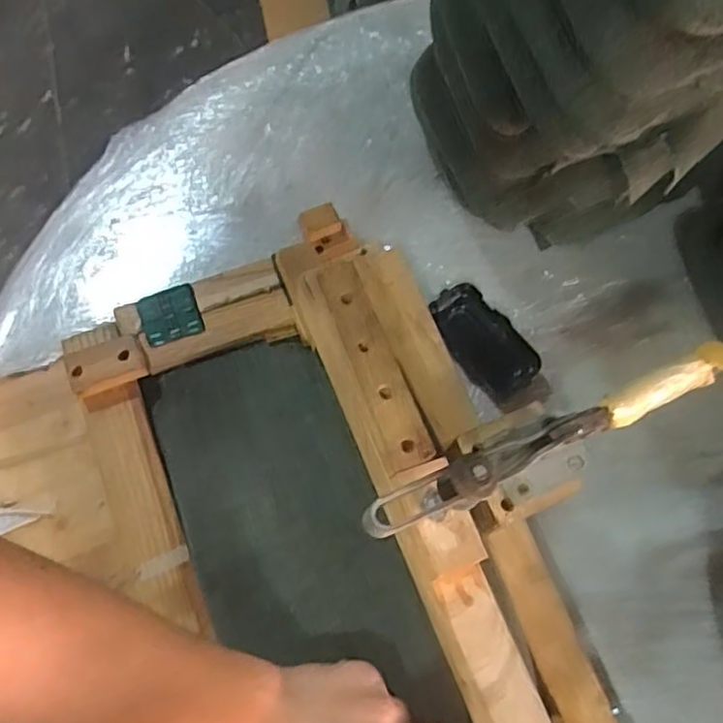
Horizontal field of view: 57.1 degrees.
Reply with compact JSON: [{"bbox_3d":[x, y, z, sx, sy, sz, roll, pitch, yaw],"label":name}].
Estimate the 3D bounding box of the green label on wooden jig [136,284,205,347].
[{"bbox_3d":[-0.161,-0.039,0.558,0.048,0.006,0.048,-20,72,-7],"label":"green label on wooden jig"}]

